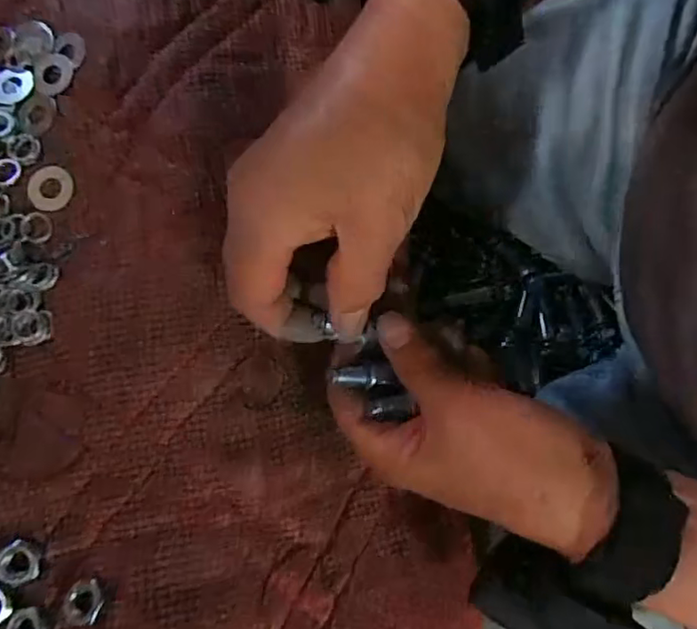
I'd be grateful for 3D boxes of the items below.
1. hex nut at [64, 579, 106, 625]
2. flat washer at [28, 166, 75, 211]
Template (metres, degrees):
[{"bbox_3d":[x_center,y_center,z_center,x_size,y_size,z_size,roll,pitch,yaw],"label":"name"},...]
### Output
[{"bbox_3d":[-0.103,0.113,0.233,0.014,0.005,0.016,-33,78,-4],"label":"hex nut"},{"bbox_3d":[-0.141,-0.060,0.281,0.022,0.004,0.022,-9,77,2],"label":"flat washer"}]

